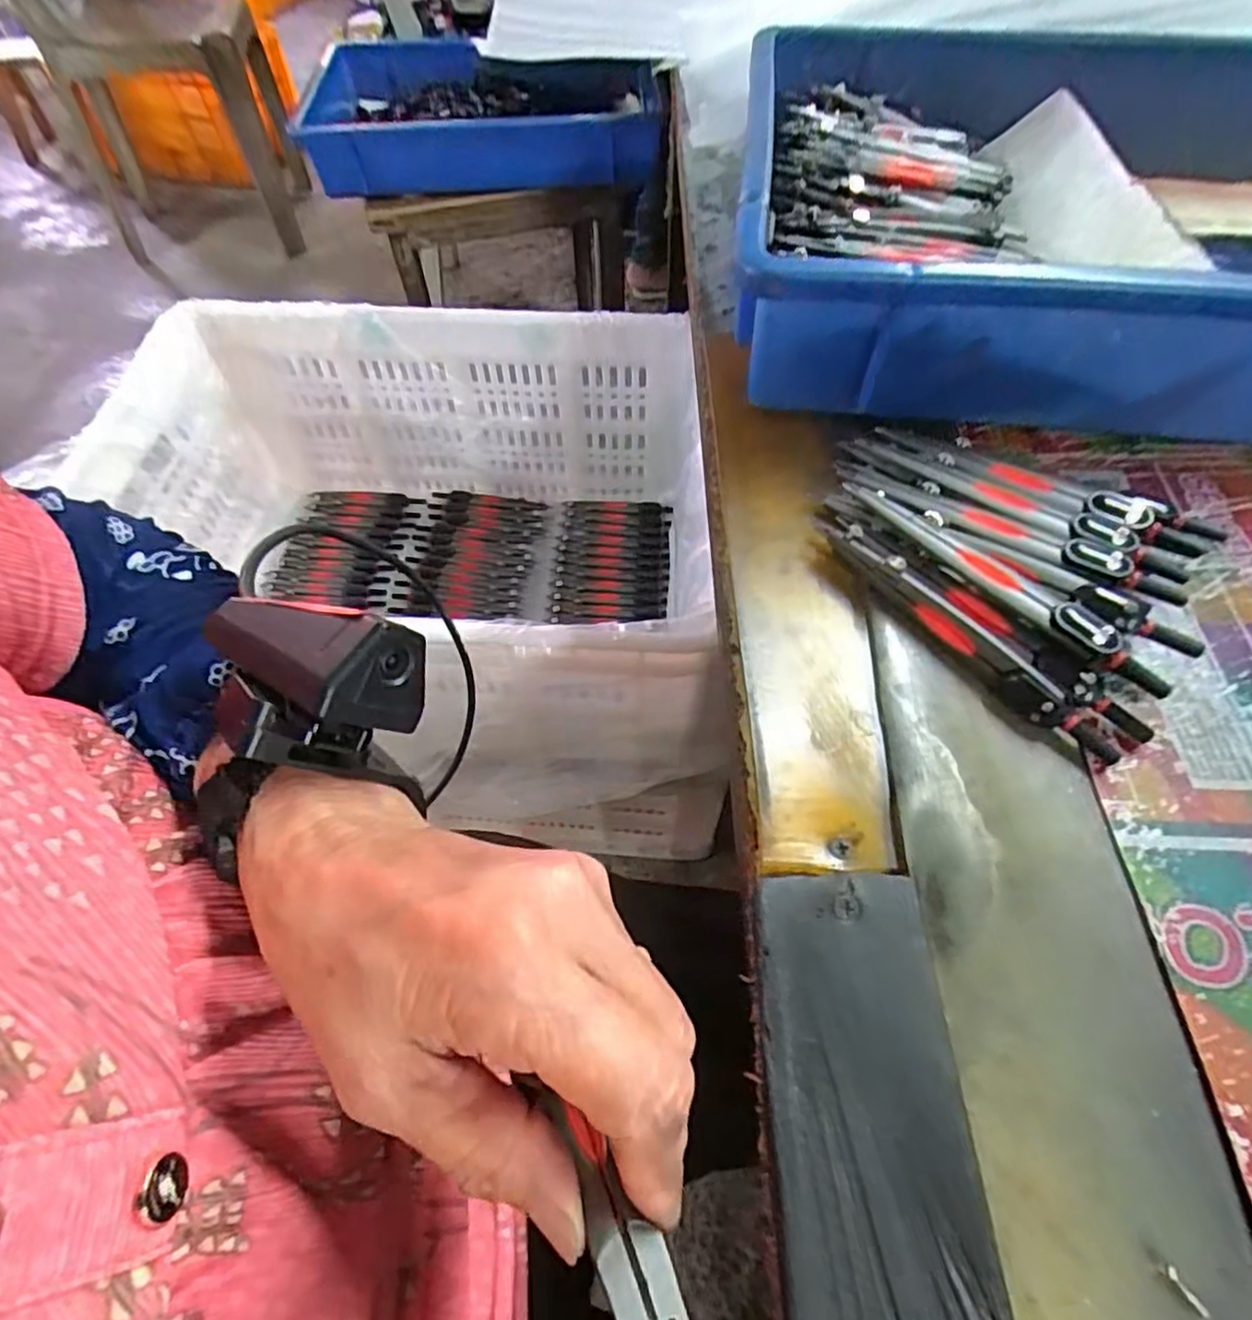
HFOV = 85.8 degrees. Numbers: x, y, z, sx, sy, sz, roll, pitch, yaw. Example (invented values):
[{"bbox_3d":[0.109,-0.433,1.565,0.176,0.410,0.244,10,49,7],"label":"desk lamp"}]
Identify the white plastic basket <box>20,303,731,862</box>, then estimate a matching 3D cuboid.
[{"bbox_3d":[-0.165,-0.104,0.582,0.460,0.217,0.334,3,58,3],"label":"white plastic basket"}]

